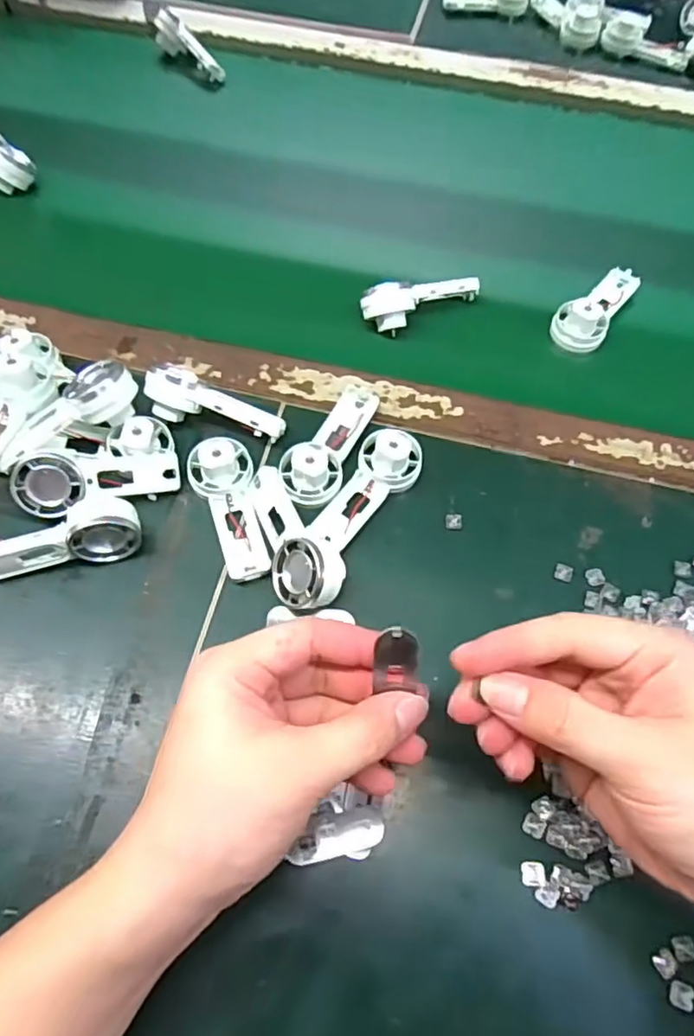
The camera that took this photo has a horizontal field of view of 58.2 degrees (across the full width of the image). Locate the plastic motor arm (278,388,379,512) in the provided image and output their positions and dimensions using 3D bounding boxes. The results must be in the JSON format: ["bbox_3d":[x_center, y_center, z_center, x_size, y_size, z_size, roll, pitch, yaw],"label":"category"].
[{"bbox_3d":[-0.009,-0.050,0.401,0.034,0.029,0.102,25,64,11],"label":"plastic motor arm"}]

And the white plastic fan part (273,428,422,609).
[{"bbox_3d":[0.001,-0.001,0.374,0.040,0.033,0.124,29,65,13],"label":"white plastic fan part"}]

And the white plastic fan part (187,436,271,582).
[{"bbox_3d":[-0.070,-0.006,0.377,0.037,0.018,0.088,-16,77,-10],"label":"white plastic fan part"}]

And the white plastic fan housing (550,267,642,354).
[{"bbox_3d":[0.193,-0.166,0.478,0.040,0.027,0.092,35,67,15],"label":"white plastic fan housing"}]

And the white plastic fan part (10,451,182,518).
[{"bbox_3d":[-0.151,-0.026,0.380,0.093,0.023,0.038,-11,95,-17],"label":"white plastic fan part"}]

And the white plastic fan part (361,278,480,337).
[{"bbox_3d":[0.058,-0.162,0.465,0.094,0.026,0.024,-14,64,-9],"label":"white plastic fan part"}]

